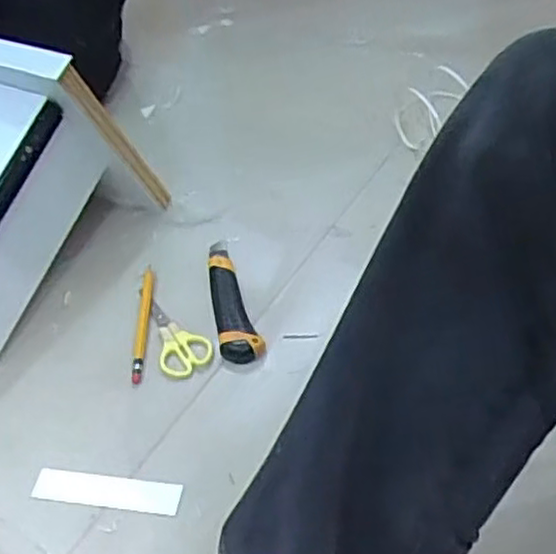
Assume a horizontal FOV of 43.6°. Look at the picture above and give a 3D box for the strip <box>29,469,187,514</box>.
[{"bbox_3d":[-0.145,0.180,0.589,0.128,0.004,0.029,4,48,10],"label":"strip"}]

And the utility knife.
[{"bbox_3d":[-0.049,0.019,0.711,0.039,0.016,0.165,-12,47,-5],"label":"utility knife"}]

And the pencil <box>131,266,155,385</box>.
[{"bbox_3d":[-0.138,0.043,0.710,0.015,0.006,0.148,-5,47,2],"label":"pencil"}]

